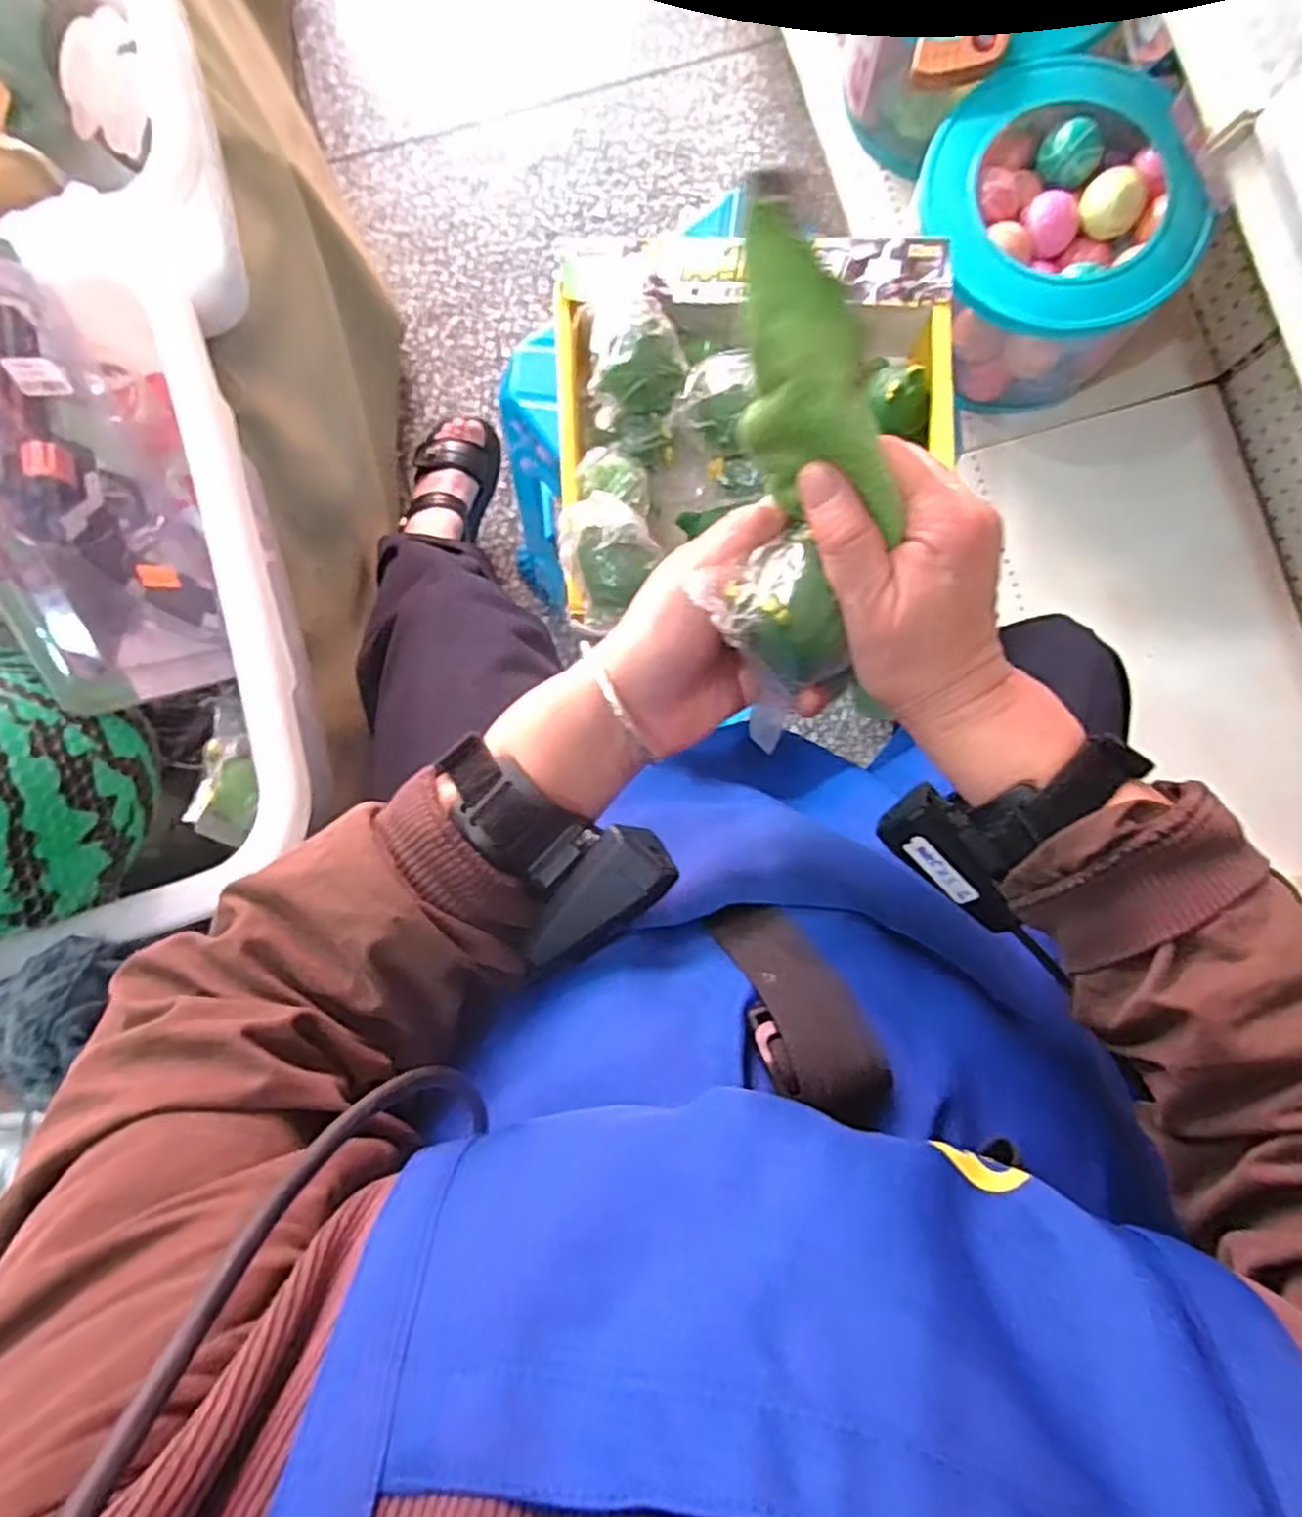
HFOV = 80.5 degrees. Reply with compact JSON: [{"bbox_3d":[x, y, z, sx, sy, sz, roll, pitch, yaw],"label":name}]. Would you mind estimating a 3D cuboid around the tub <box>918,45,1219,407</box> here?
[{"bbox_3d":[0.435,-0.574,0.865,0.261,0.170,0.276,0,85,2],"label":"tub"}]

